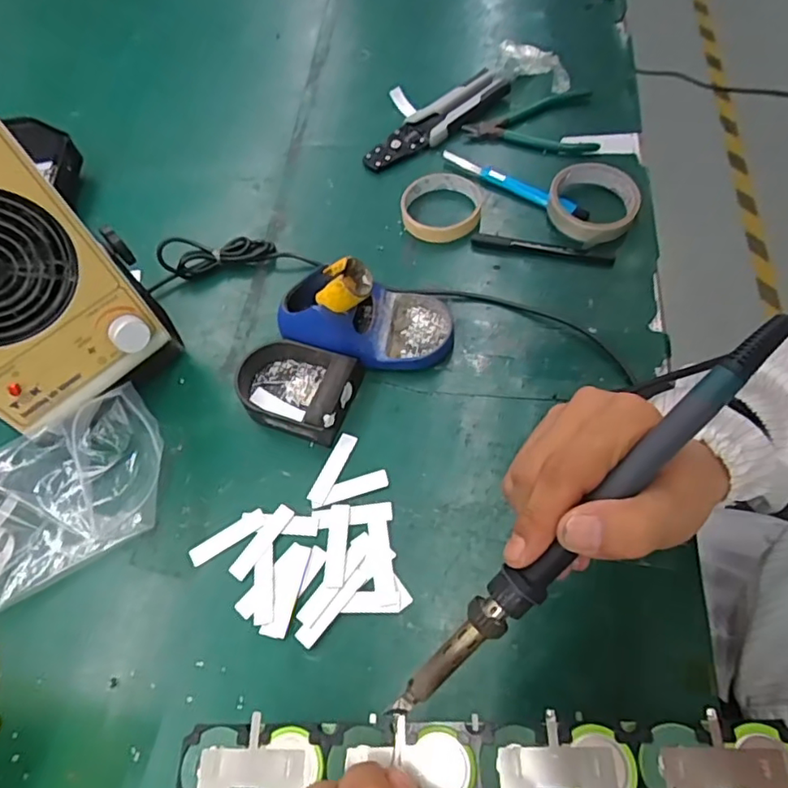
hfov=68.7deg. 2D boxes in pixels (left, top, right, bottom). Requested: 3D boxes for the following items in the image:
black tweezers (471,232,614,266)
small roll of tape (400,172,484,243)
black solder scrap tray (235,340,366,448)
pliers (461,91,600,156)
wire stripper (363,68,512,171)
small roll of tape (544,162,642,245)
[{"bbox_3d":[0.149,-0.146,0.582,0.140,0.010,0.014,12,63,12],"label":"black tweezers"},{"bbox_3d":[0.051,-0.199,0.617,0.083,0.026,0.085,-2,61,4],"label":"small roll of tape"},{"bbox_3d":[-0.090,-0.007,0.513,0.113,0.032,0.081,18,65,16],"label":"black solder scrap tray"},{"bbox_3d":[0.157,-0.311,0.667,0.144,0.020,0.106,-2,61,5],"label":"pliers"},{"bbox_3d":[0.054,-0.326,0.680,0.211,0.024,0.054,-38,64,-14],"label":"wire stripper"},{"bbox_3d":[0.202,-0.196,0.583,0.087,0.021,0.094,-2,61,4],"label":"small roll of tape"}]

